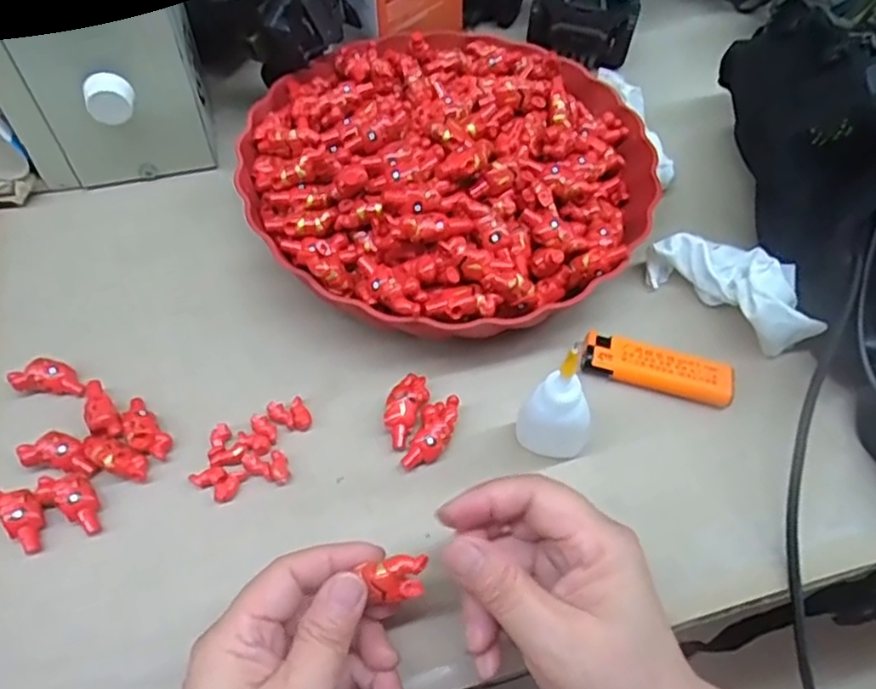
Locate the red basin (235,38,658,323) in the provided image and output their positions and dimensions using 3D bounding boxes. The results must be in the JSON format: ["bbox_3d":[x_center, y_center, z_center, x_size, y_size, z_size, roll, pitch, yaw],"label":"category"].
[{"bbox_3d":[0.006,-0.117,0.392,0.235,0.067,0.239,1,57,-1],"label":"red basin"}]

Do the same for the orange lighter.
[{"bbox_3d":[0.118,0.013,0.361,0.080,0.008,0.025,15,58,8],"label":"orange lighter"}]

